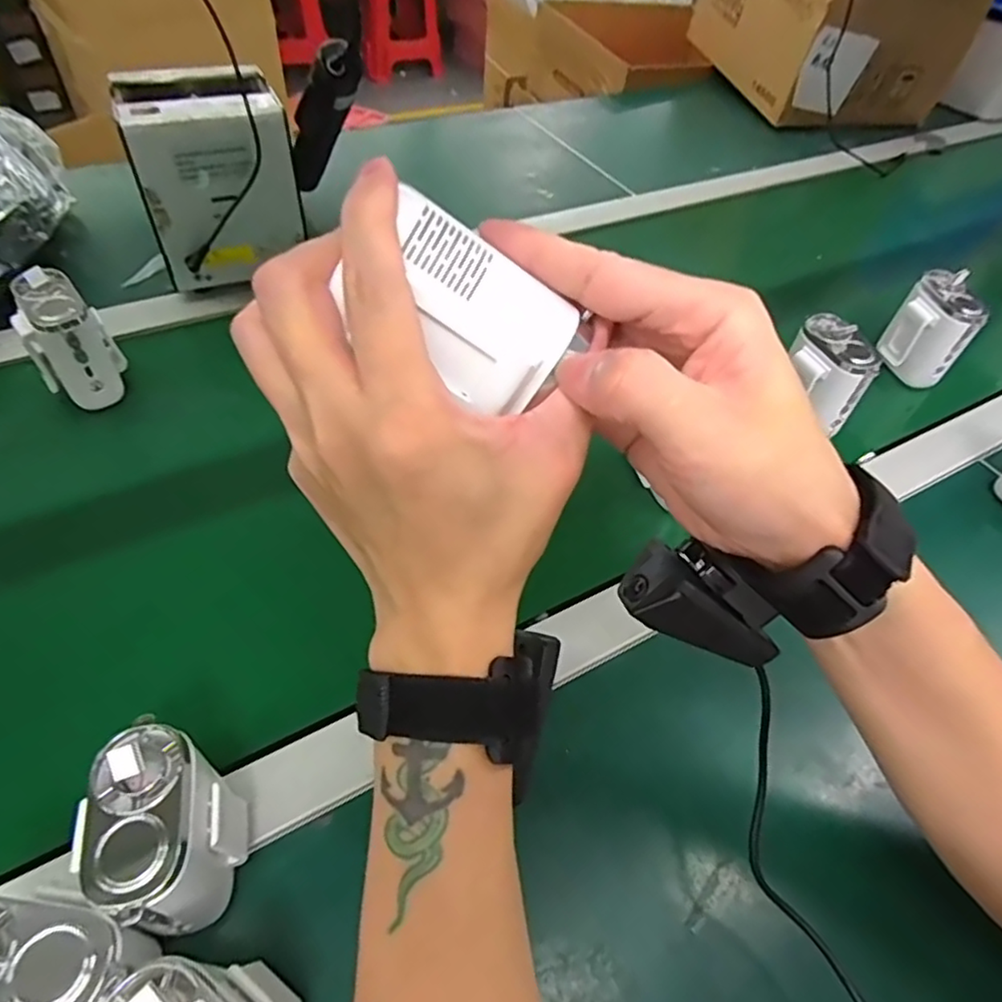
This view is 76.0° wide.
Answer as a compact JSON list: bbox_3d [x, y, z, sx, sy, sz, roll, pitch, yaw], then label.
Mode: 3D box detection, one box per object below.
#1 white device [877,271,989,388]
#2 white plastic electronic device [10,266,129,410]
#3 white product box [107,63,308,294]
[{"bbox_3d":[0.394,-0.158,0.588,0.067,0.084,0.055,32,56,19],"label":"white device"},{"bbox_3d":[-0.324,-0.119,0.483,0.055,0.088,0.053,-30,60,-26],"label":"white plastic electronic device"},{"bbox_3d":[-0.255,-0.295,0.577,0.121,0.138,0.118,-16,55,-17],"label":"white product box"}]

